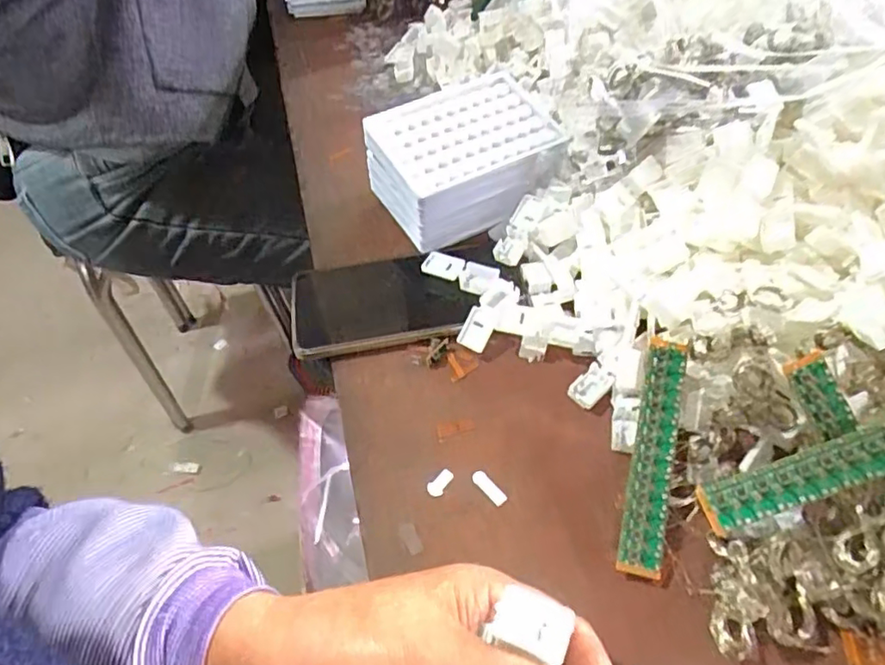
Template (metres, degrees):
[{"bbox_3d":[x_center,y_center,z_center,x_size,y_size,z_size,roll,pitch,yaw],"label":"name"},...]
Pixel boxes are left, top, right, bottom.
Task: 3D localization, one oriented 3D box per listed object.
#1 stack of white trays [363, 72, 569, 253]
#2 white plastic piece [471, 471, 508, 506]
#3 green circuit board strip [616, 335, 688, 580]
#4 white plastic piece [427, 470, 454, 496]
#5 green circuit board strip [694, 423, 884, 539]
[{"bbox_3d":[0.017,-0.135,0.473,0.142,0.072,0.120,-21,53,-12],"label":"stack of white trays"},{"bbox_3d":[0.027,0.090,0.344,0.008,0.004,0.024,-32,56,-20],"label":"white plastic piece"},{"bbox_3d":[0.116,0.065,0.323,0.021,0.007,0.127,11,72,13],"label":"green circuit board strip"},{"bbox_3d":[-0.002,0.088,0.348,0.009,0.004,0.018,25,57,22],"label":"white plastic piece"},{"bbox_3d":[0.185,0.061,0.275,0.128,0.005,0.022,-24,75,11],"label":"green circuit board strip"}]

